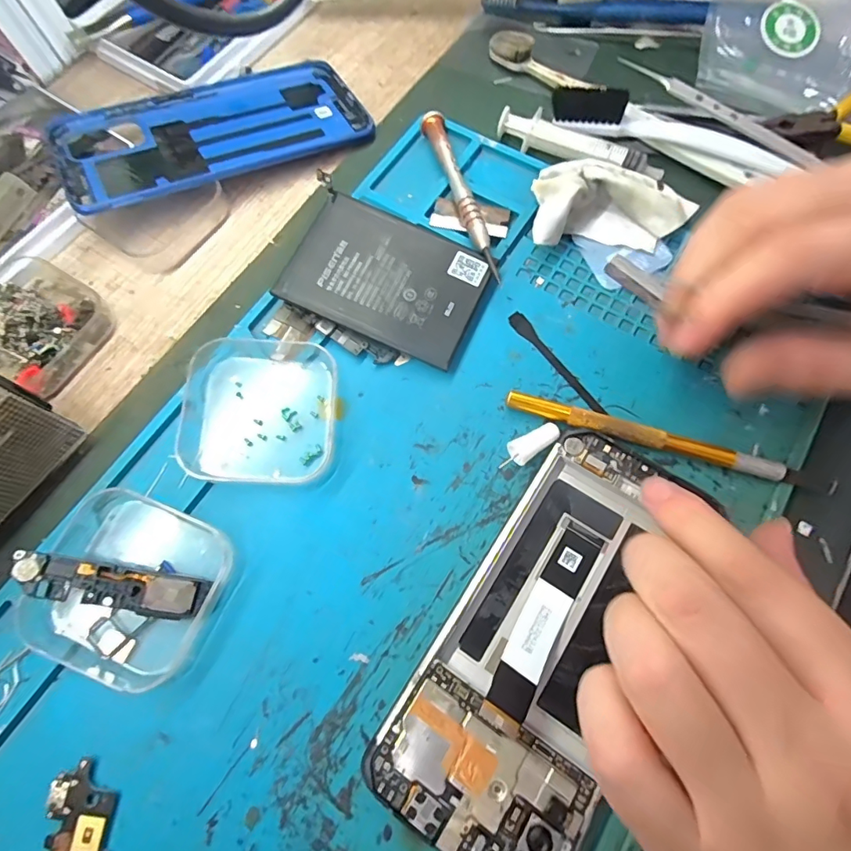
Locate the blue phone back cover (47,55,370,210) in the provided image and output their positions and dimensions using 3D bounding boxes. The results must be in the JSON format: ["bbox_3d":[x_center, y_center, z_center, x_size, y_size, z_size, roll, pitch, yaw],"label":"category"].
[{"bbox_3d":[-0.114,-0.160,0.266,0.161,0.012,0.082,-30,72,-17],"label":"blue phone back cover"}]

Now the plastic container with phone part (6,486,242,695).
[{"bbox_3d":[-0.115,0.060,0.182,0.069,0.023,0.062,18,73,8],"label":"plastic container with phone part"}]

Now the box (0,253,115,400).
[{"bbox_3d":[-0.191,-0.050,0.233,0.063,0.019,0.057,31,75,12],"label":"box"}]

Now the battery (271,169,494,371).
[{"bbox_3d":[-0.018,-0.072,0.228,0.090,0.004,0.064,23,75,2],"label":"battery"}]

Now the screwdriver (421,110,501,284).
[{"bbox_3d":[0.018,-0.120,0.247,0.013,0.011,0.109,-17,71,-4],"label":"screwdriver"}]

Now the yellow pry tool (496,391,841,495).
[{"bbox_3d":[0.102,0.007,0.206,0.136,0.009,0.009,16,72,7],"label":"yellow pry tool"}]

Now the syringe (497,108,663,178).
[{"bbox_3d":[0.083,-0.152,0.260,0.090,0.012,0.017,23,73,10],"label":"syringe"}]

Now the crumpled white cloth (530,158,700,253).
[{"bbox_3d":[0.096,-0.113,0.240,0.084,0.018,0.048,-2,71,1],"label":"crumpled white cloth"}]

